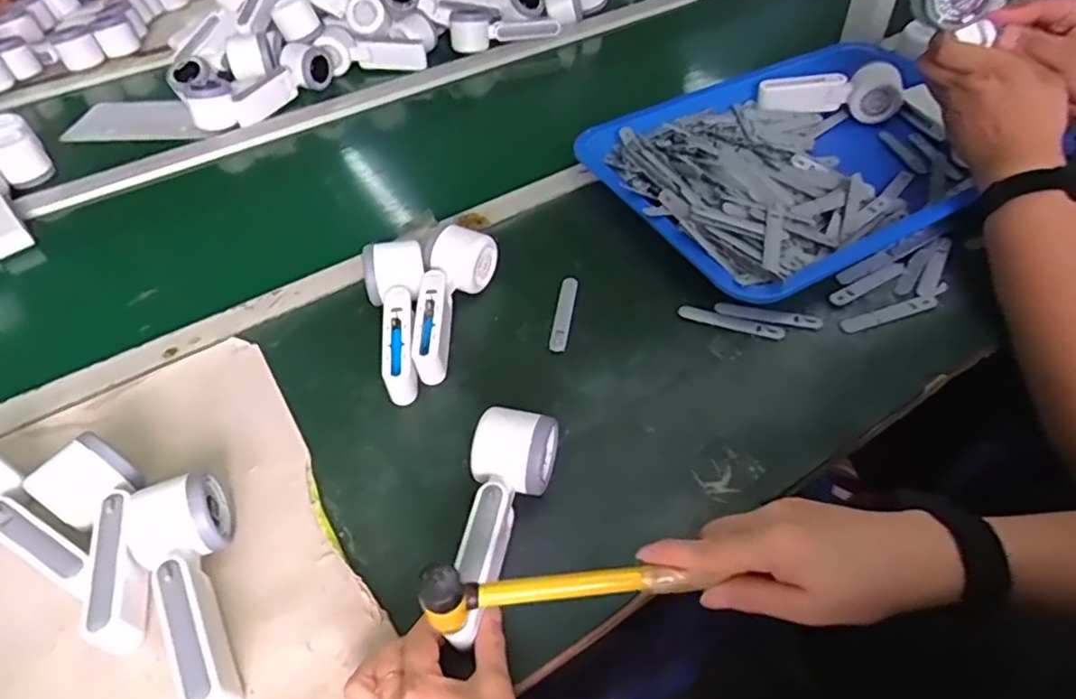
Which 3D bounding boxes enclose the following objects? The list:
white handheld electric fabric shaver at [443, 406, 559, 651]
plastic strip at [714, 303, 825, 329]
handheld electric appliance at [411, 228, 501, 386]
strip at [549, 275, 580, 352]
[{"bbox_3d":[-0.033,0.118,0.446,0.055,0.044,0.163,11,51,12],"label":"white handheld electric fabric shaver"},{"bbox_3d":[0.214,-0.031,0.593,0.094,0.007,0.014,10,51,11],"label":"plastic strip"},{"bbox_3d":[-0.088,-0.045,0.592,0.062,0.049,0.153,10,51,11],"label":"handheld electric appliance"},{"bbox_3d":[0.025,-0.035,0.607,0.016,0.005,0.090,7,51,8],"label":"strip"}]

